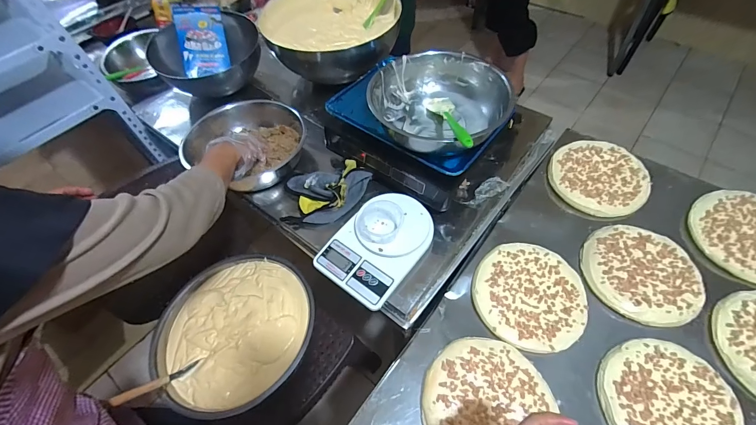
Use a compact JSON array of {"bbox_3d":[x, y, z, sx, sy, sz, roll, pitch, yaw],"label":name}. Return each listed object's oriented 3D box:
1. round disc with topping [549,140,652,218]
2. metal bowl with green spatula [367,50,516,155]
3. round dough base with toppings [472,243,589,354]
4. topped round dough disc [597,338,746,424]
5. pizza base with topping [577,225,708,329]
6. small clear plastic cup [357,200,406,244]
[{"bbox_3d":[0.501,-0.080,0.792,0.190,0.041,0.203,-2,56,3],"label":"round disc with topping"},{"bbox_3d":[0.121,-0.215,0.669,0.245,0.100,0.218,38,66,25],"label":"metal bowl with green spatula"},{"bbox_3d":[0.281,0.153,0.646,0.194,0.019,0.198,-2,56,3],"label":"round dough base with toppings"},{"bbox_3d":[0.449,0.297,0.530,0.187,0.020,0.192,-2,56,3],"label":"topped round dough disc"},{"bbox_3d":[0.496,0.113,0.658,0.178,0.032,0.198,-8,56,-1],"label":"pizza base with topping"},{"bbox_3d":[0.002,0.018,0.628,0.082,0.043,0.068,6,57,8],"label":"small clear plastic cup"}]

